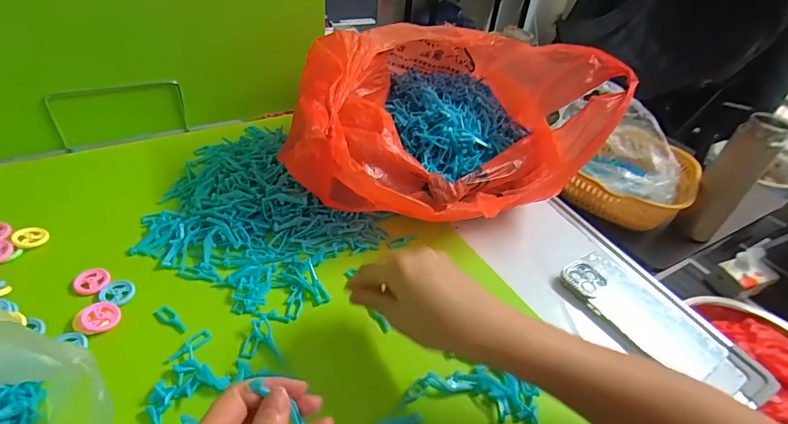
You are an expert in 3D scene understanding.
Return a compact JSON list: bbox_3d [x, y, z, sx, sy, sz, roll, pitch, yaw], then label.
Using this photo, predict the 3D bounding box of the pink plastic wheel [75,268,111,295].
[{"bbox_3d":[-0.286,0.065,0.407,0.027,0.005,0.028,5,40,-4],"label":"pink plastic wheel"}]

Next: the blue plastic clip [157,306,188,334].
[{"bbox_3d":[-0.203,0.098,0.392,0.034,0.004,0.011,26,43,20],"label":"blue plastic clip"}]

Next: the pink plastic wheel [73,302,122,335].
[{"bbox_3d":[-0.260,0.094,0.378,0.029,0.007,0.033,44,40,5],"label":"pink plastic wheel"}]

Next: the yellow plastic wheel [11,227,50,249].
[{"bbox_3d":[-0.370,0.026,0.437,0.027,0.004,0.027,25,36,-19],"label":"yellow plastic wheel"}]

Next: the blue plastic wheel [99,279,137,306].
[{"bbox_3d":[-0.259,0.074,0.403,0.032,0.004,0.027,11,40,4],"label":"blue plastic wheel"}]

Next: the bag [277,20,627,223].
[{"bbox_3d":[0.081,-0.150,0.582,0.374,0.148,0.360,7,40,-1],"label":"bag"}]

